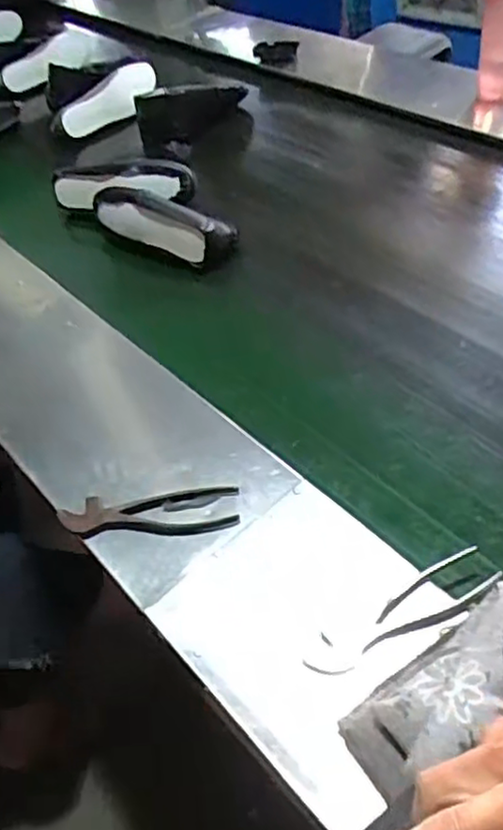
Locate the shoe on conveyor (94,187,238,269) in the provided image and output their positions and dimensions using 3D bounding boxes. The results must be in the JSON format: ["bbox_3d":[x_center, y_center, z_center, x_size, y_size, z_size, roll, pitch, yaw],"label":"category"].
[{"bbox_3d":[-0.154,-0.310,1.095,0.255,0.074,0.084,20,53,23],"label":"shoe on conveyor"}]

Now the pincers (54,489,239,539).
[{"bbox_3d":[-0.111,0.108,0.741,0.191,0.015,0.056,-3,48,3],"label":"pincers"}]

